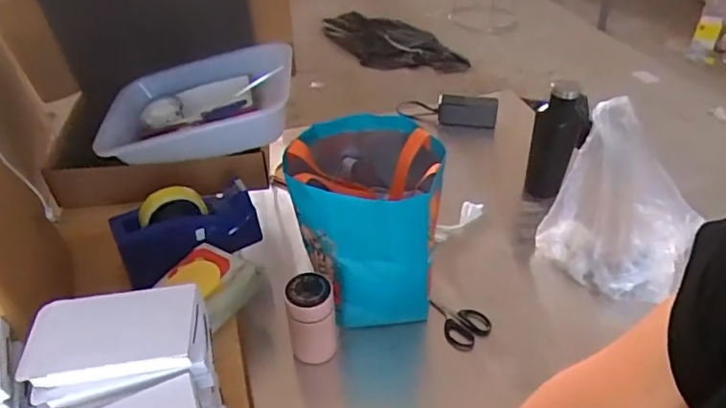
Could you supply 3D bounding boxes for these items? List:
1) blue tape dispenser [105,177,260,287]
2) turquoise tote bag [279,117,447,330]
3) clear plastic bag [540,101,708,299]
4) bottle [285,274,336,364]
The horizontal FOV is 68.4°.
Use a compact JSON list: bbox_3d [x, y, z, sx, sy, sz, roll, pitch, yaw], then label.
[{"bbox_3d":[-0.258,0.033,0.796,0.202,0.127,0.065,-13,18,-26],"label":"blue tape dispenser"},{"bbox_3d":[0.004,0.017,0.786,0.207,0.227,0.213,3,40,5],"label":"turquoise tote bag"},{"bbox_3d":[0.398,0.010,0.810,0.206,0.226,0.157,24,46,27],"label":"clear plastic bag"},{"bbox_3d":[-0.067,0.156,0.717,0.062,0.125,0.054,-6,40,-5],"label":"bottle"}]

